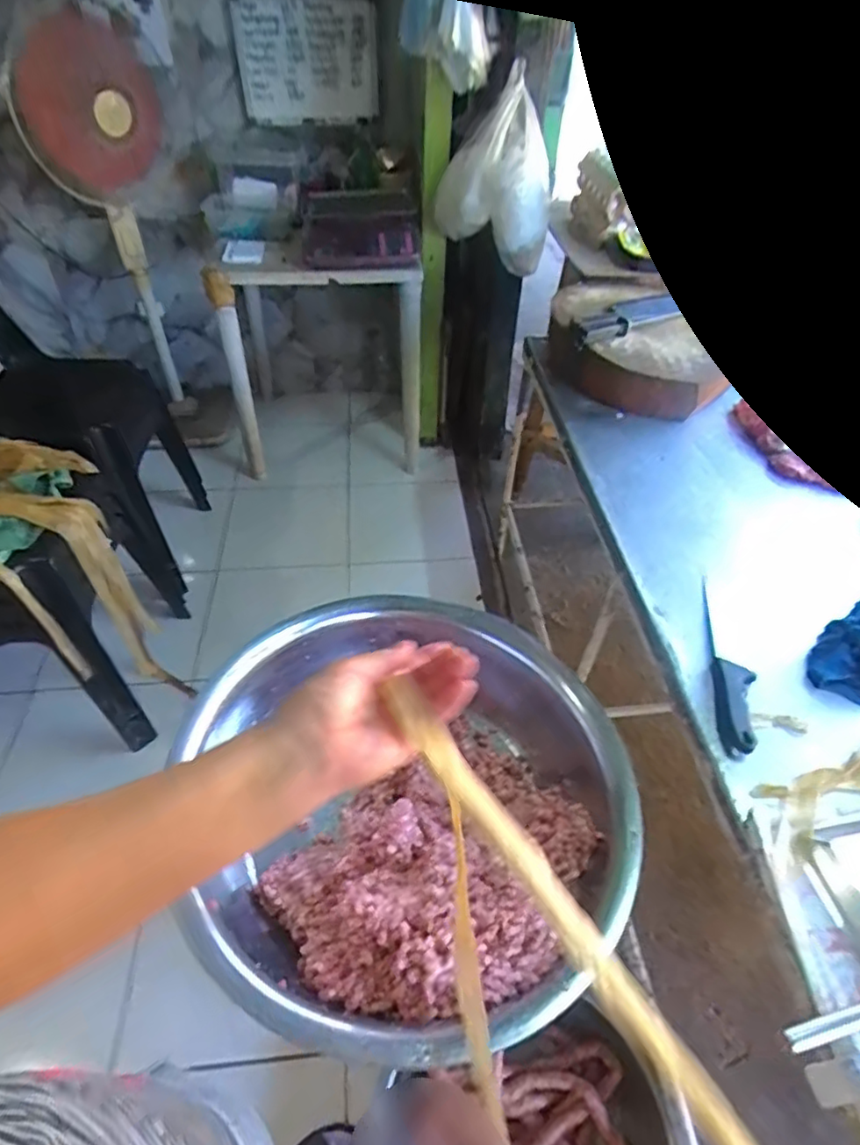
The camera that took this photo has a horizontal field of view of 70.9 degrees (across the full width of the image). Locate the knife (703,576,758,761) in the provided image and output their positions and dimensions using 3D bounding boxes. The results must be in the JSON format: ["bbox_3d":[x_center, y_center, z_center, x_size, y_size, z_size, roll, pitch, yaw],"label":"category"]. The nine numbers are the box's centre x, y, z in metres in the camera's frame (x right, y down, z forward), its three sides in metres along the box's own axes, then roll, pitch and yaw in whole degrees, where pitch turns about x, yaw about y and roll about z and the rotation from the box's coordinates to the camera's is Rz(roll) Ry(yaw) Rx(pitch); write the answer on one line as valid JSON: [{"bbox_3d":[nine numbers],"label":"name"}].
[{"bbox_3d":[0.408,0.113,0.827,0.048,0.034,0.299,10,48,8],"label":"knife"}]

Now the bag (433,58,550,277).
[{"bbox_3d":[0.164,-0.996,1.531,0.301,0.385,0.196,6,47,4],"label":"bag"}]

